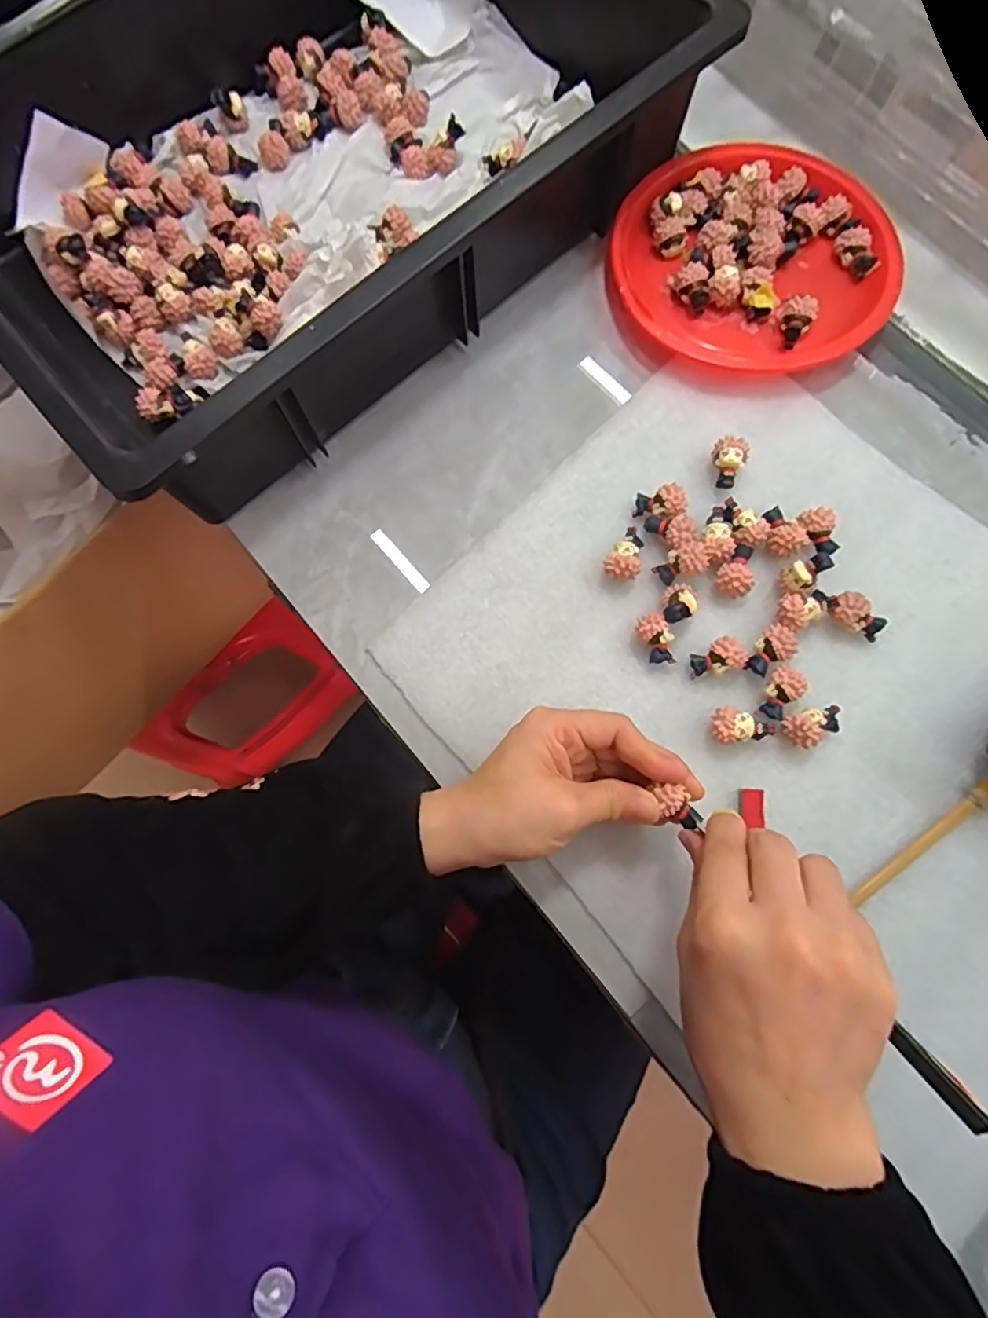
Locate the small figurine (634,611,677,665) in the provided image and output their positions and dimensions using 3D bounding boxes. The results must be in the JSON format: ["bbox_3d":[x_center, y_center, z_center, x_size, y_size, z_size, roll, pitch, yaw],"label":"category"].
[{"bbox_3d":[0.092,-0.010,0.349,0.015,0.020,0.029,-30,77,-5],"label":"small figurine"}]

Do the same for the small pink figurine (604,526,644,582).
[{"bbox_3d":[0.078,-0.061,0.363,0.020,0.019,0.032,21,78,7],"label":"small pink figurine"}]

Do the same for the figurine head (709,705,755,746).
[{"bbox_3d":[0.128,0.037,0.337,0.022,0.018,0.020,-1,76,2],"label":"figurine head"}]

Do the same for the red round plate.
[{"bbox_3d":[0.170,-0.270,0.408,0.177,0.016,0.170,-1,76,2],"label":"red round plate"}]

